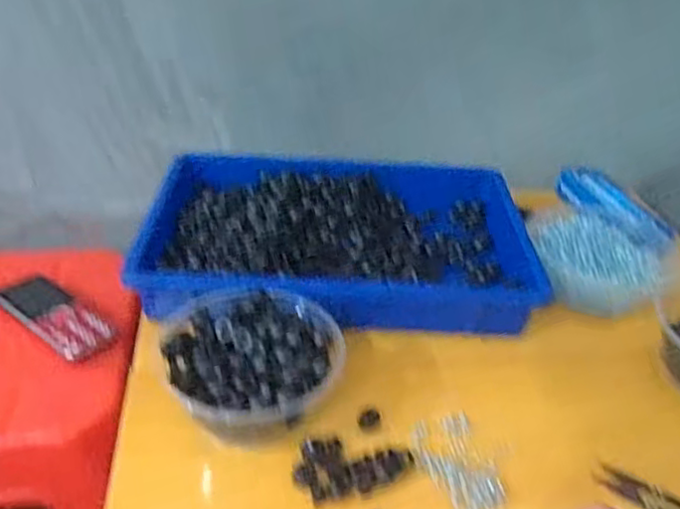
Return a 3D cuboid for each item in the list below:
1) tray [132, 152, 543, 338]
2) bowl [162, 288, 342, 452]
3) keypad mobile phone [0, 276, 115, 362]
[{"bbox_3d":[-0.003,-0.014,0.649,0.365,0.053,0.259,1,34,-5],"label":"tray"},{"bbox_3d":[-0.070,0.081,0.496,0.120,0.065,0.131,3,34,-2],"label":"bowl"},{"bbox_3d":[-0.265,0.055,0.612,0.128,0.011,0.050,26,40,29],"label":"keypad mobile phone"}]

